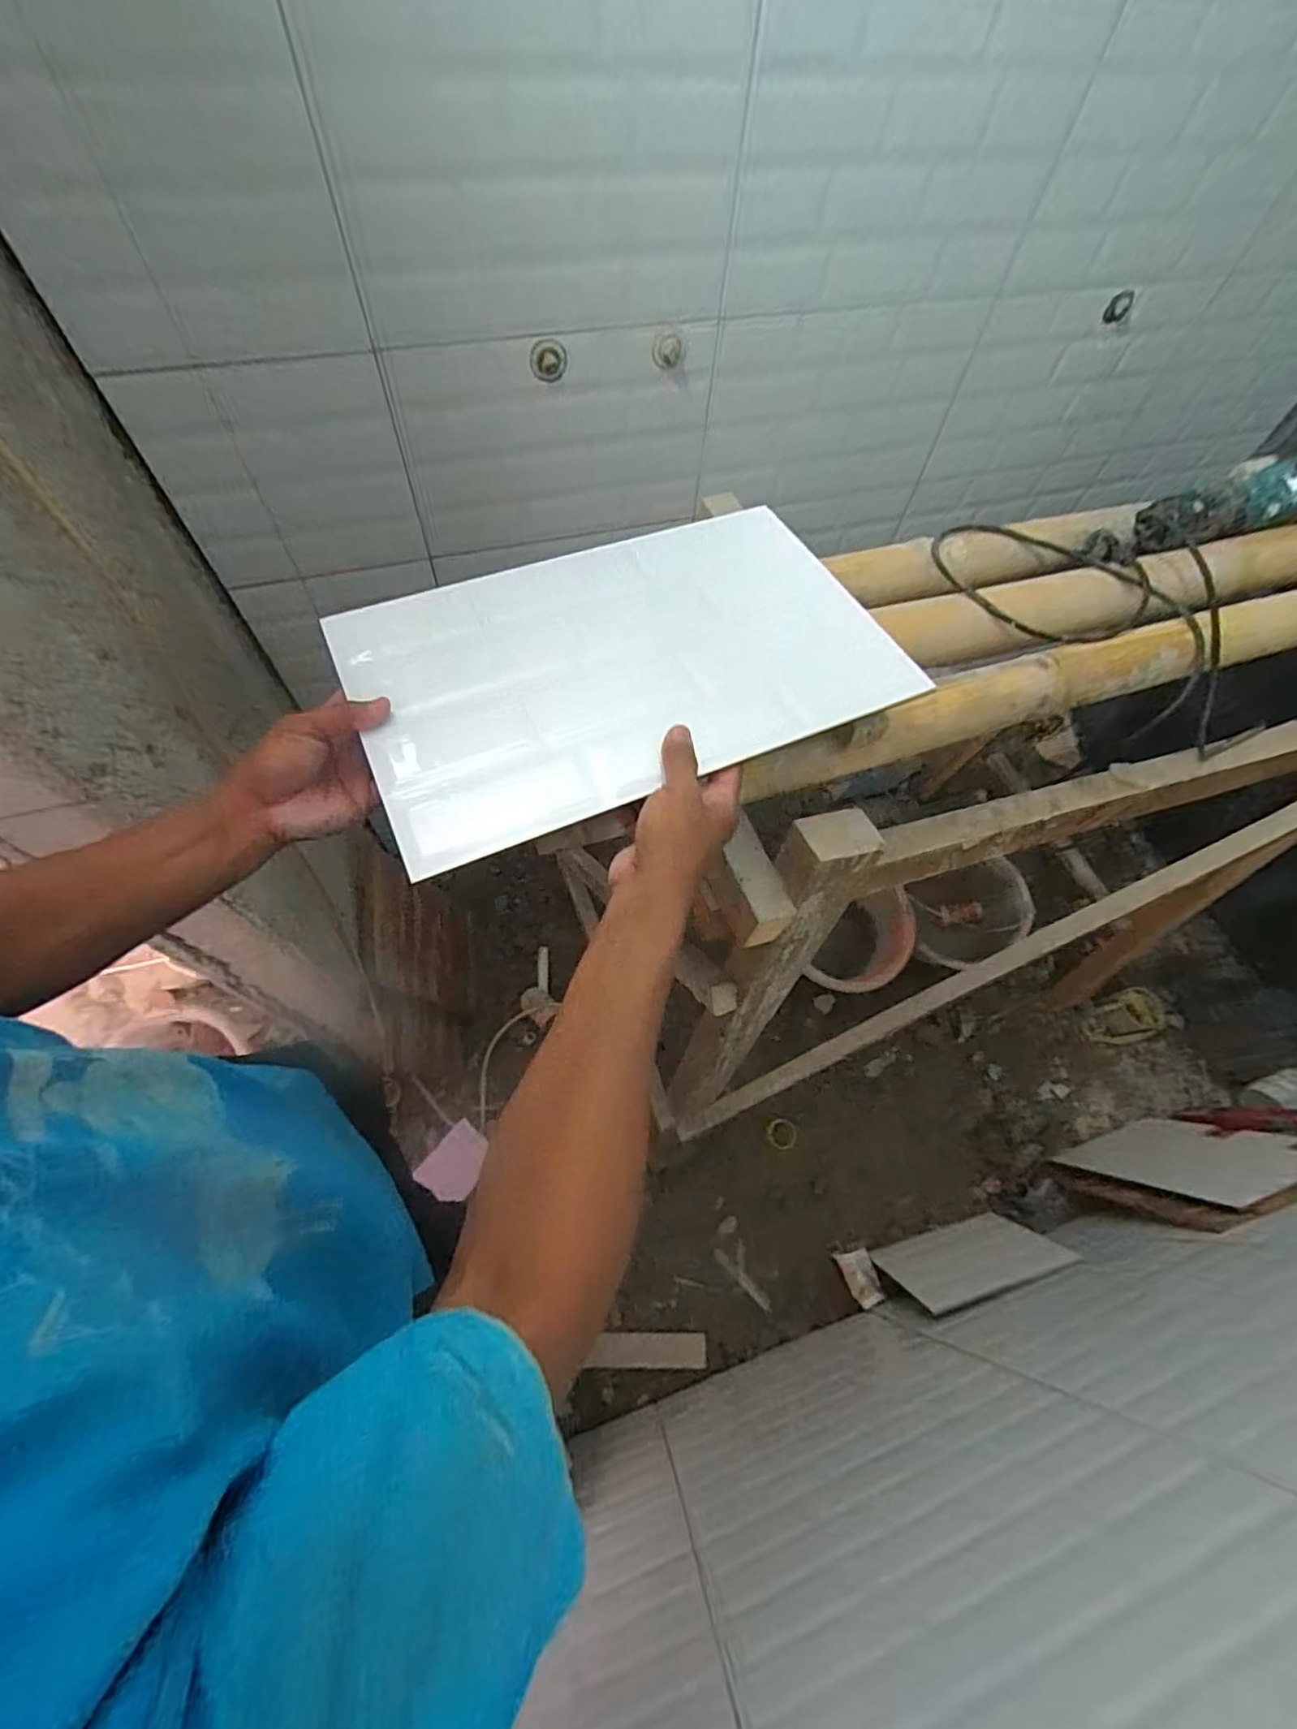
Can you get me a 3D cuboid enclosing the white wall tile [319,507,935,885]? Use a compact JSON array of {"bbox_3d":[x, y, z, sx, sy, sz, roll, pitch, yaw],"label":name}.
[{"bbox_3d":[-0.021,-0.156,0.478,0.378,0.015,0.245,-21,65,-14],"label":"white wall tile"}]

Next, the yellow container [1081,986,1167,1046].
[{"bbox_3d":[1.023,0.332,1.379,0.173,0.056,0.104,-15,64,-11],"label":"yellow container"}]

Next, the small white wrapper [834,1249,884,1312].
[{"bbox_3d":[0.376,0.732,1.131,0.056,0.017,0.085,-24,52,4],"label":"small white wrapper"}]

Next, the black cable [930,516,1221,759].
[{"bbox_3d":[0.487,-0.301,0.689,0.305,0.053,0.243,31,65,13],"label":"black cable"}]

